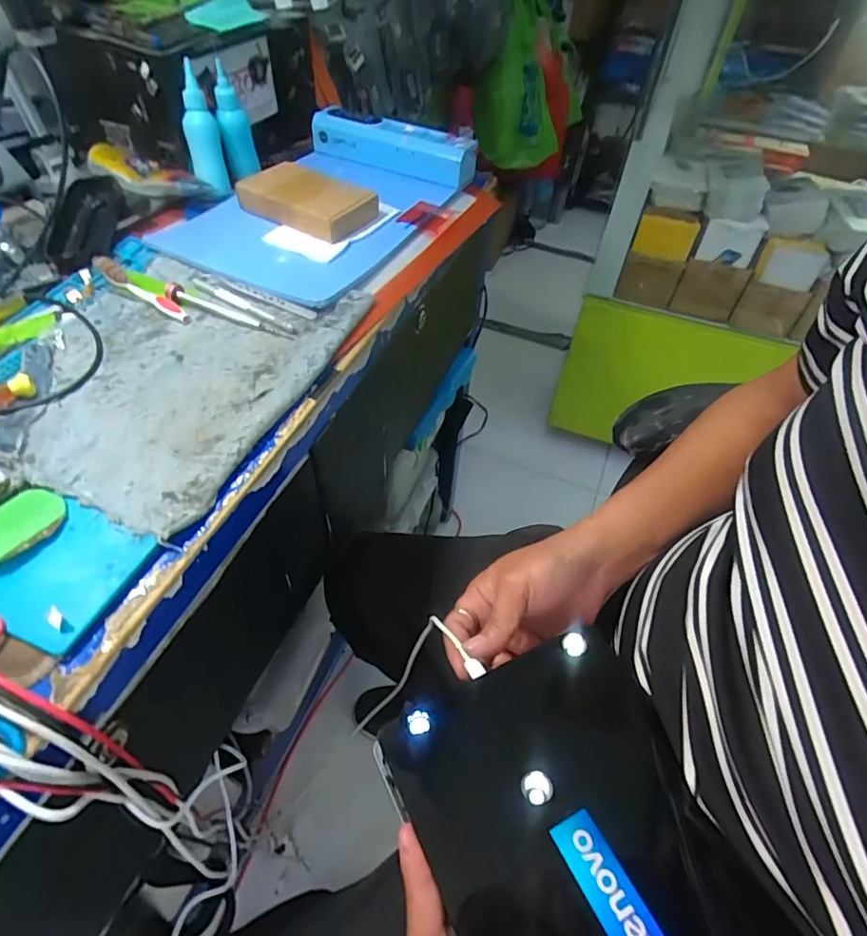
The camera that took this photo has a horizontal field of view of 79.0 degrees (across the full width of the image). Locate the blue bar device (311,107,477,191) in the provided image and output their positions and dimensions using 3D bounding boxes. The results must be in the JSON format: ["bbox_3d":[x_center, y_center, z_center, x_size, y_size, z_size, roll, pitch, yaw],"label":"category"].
[{"bbox_3d":[-0.055,-0.395,0.647,0.209,0.042,0.065,20,51,13],"label":"blue bar device"}]

